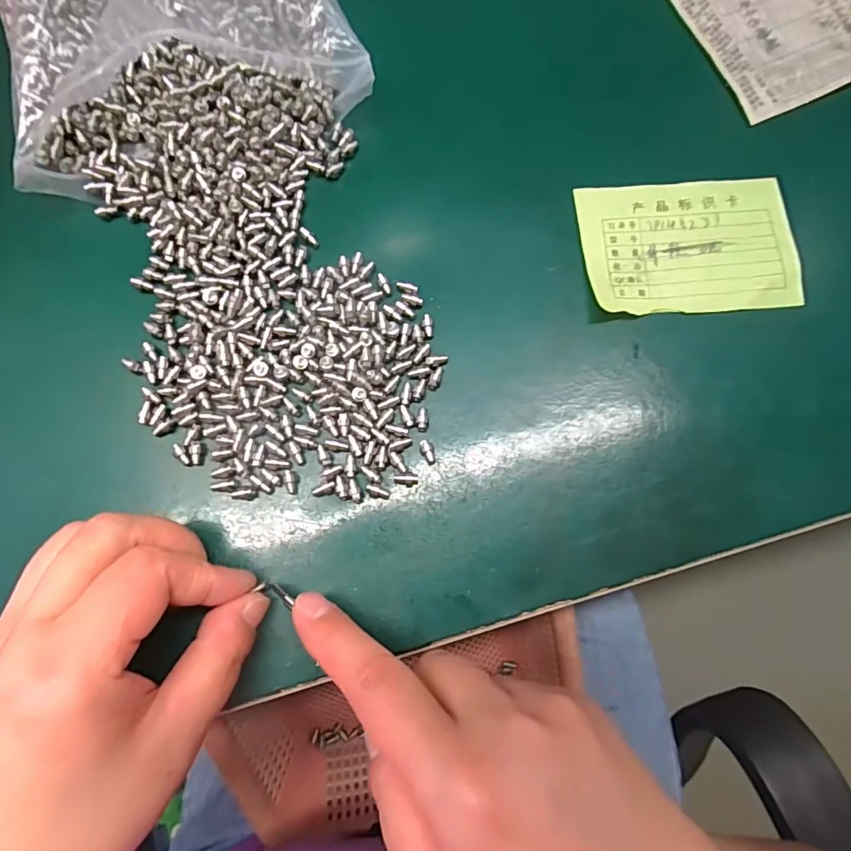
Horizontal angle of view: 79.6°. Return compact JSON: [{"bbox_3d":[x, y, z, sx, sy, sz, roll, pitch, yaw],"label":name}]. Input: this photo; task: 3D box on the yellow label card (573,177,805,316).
[{"bbox_3d":[0.121,-0.084,0.235,0.096,0.006,0.065,-4,78,-2],"label":"yellow label card"}]

